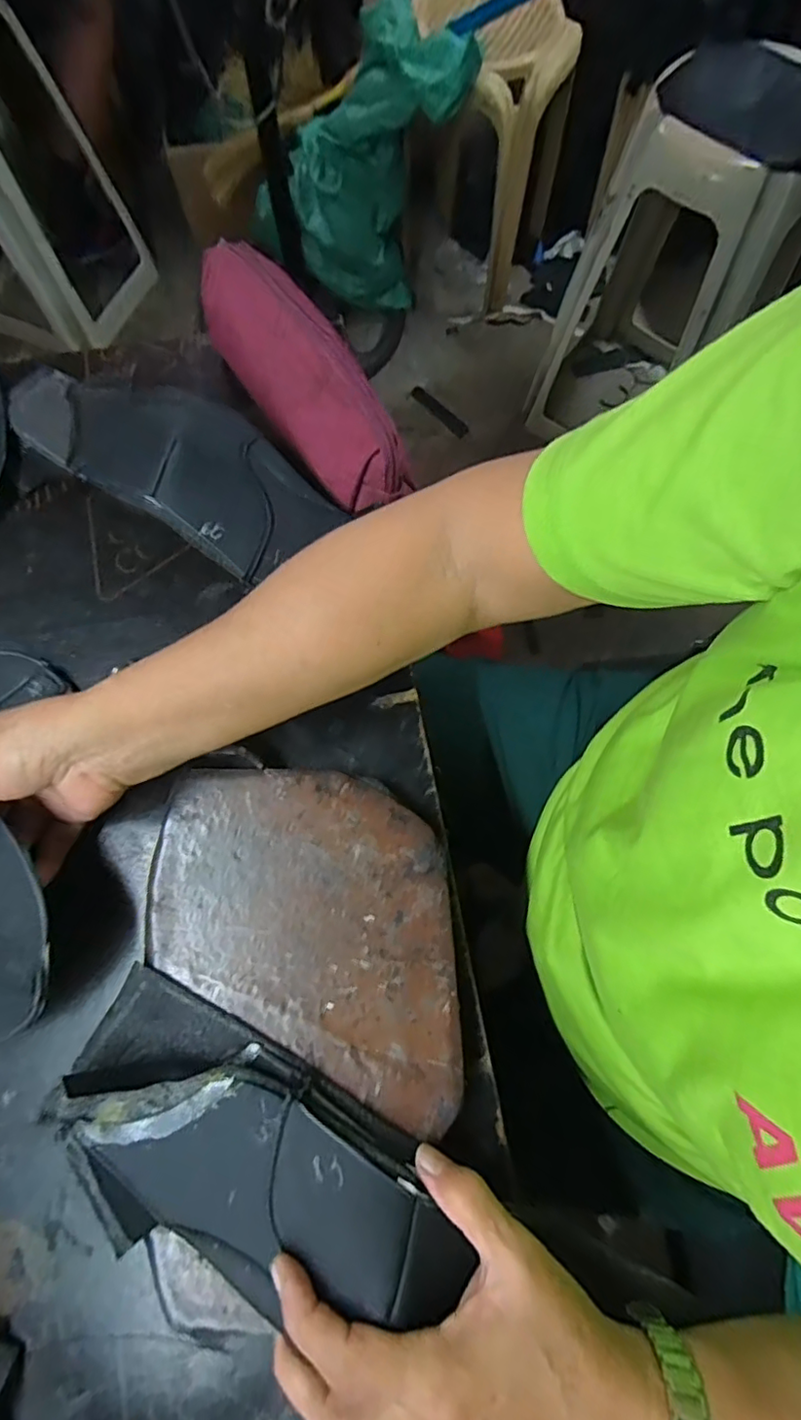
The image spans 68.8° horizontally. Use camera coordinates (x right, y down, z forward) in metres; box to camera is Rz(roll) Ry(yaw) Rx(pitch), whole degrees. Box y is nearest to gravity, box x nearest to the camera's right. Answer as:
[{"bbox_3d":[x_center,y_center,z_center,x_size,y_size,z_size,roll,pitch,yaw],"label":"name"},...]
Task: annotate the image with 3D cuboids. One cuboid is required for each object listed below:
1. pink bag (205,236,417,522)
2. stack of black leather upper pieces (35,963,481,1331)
[{"bbox_3d":[-0.073,-0.240,0.410,0.076,0.051,0.223,-27,75,-6],"label":"pink bag"},{"bbox_3d":[-0.075,0.222,0.281,0.206,0.052,0.099,22,75,13],"label":"stack of black leather upper pieces"}]

